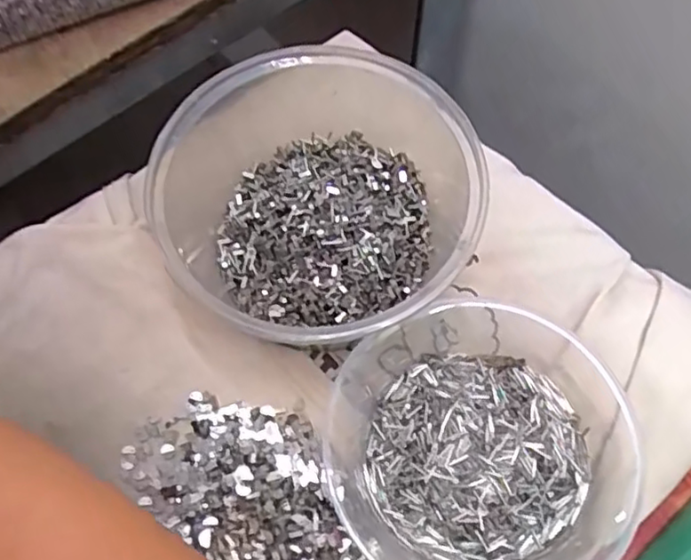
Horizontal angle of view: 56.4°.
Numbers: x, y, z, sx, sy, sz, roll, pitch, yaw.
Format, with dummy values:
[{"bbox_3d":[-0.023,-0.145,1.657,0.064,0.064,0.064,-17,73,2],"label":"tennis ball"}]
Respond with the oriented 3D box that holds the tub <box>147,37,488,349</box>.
[{"bbox_3d":[-0.007,-0.038,0.304,0.137,0.075,0.143,-1,66,2],"label":"tub"}]

